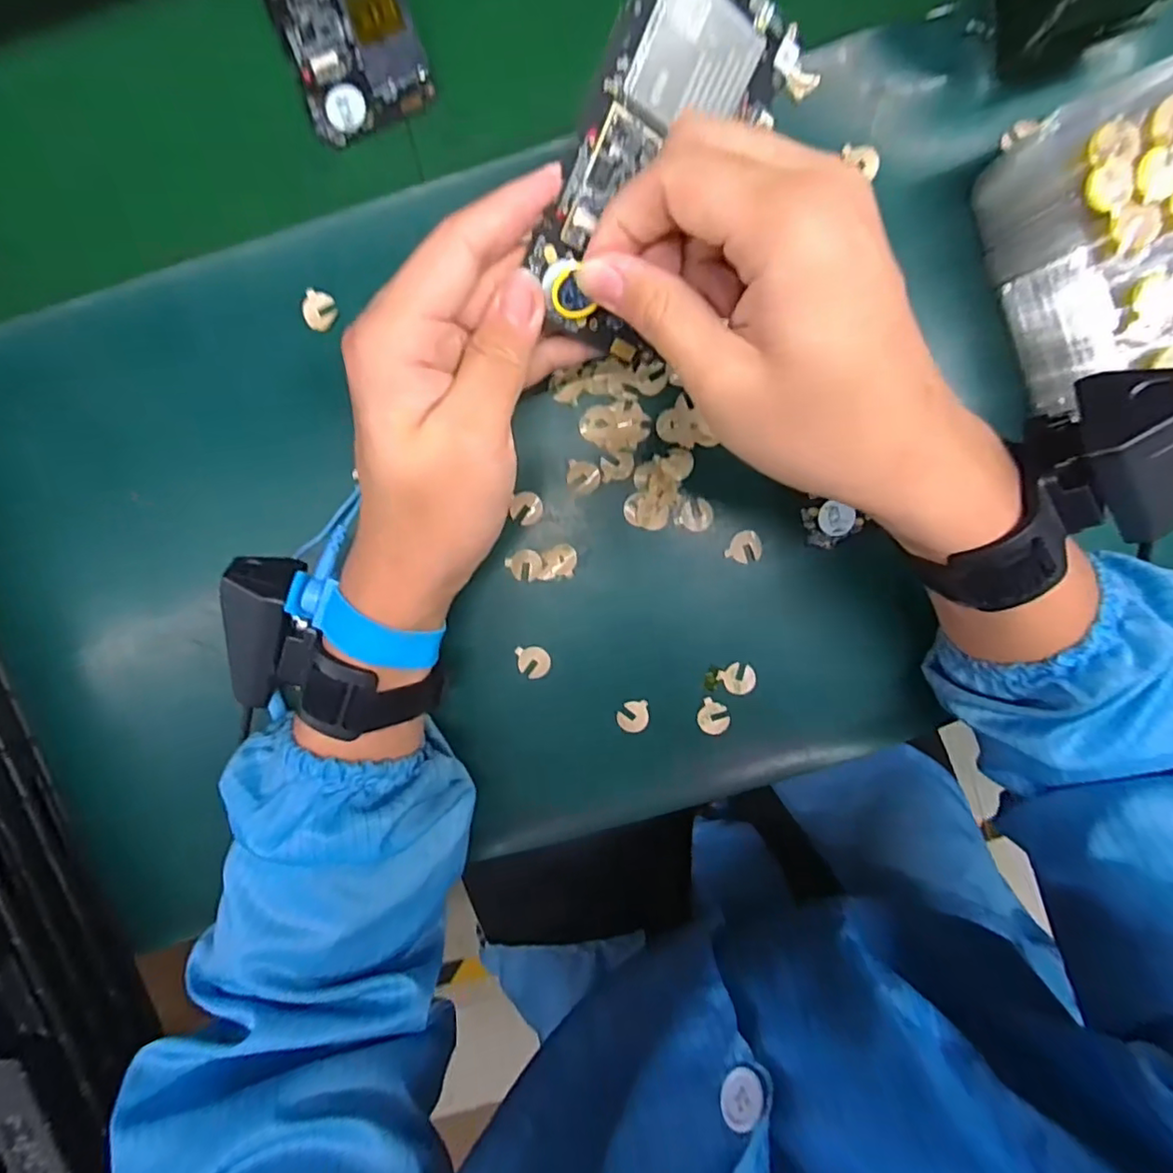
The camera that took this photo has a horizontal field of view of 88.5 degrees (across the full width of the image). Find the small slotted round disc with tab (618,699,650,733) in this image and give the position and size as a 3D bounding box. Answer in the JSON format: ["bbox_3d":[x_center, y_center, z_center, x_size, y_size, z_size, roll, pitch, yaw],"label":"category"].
[{"bbox_3d":[0.027,0.074,0.341,0.018,0.004,0.018,0,95,0],"label":"small slotted round disc with tab"}]

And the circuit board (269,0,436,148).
[{"bbox_3d":[-0.124,-0.294,0.301,0.063,0.005,0.122,-19,96,2],"label":"circuit board"}]

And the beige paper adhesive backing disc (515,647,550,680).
[{"bbox_3d":[-0.029,0.043,0.337,0.018,0.004,0.018,-7,95,1],"label":"beige paper adhesive backing disc"}]

